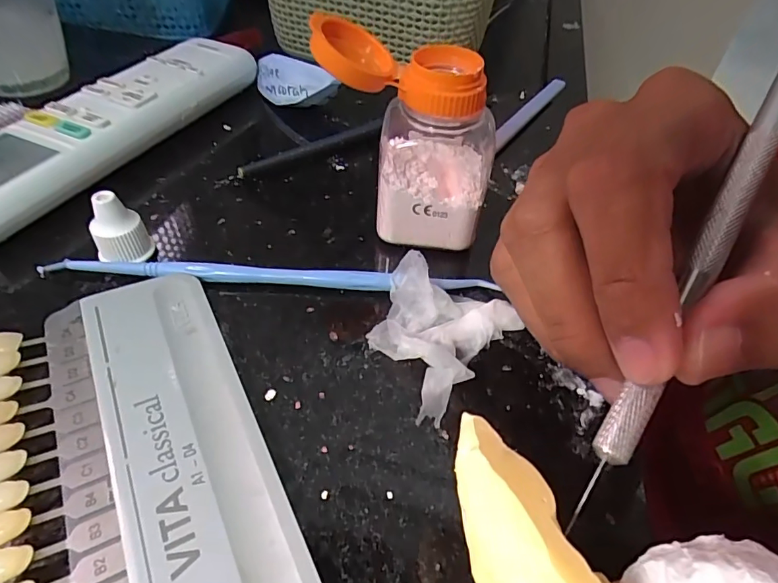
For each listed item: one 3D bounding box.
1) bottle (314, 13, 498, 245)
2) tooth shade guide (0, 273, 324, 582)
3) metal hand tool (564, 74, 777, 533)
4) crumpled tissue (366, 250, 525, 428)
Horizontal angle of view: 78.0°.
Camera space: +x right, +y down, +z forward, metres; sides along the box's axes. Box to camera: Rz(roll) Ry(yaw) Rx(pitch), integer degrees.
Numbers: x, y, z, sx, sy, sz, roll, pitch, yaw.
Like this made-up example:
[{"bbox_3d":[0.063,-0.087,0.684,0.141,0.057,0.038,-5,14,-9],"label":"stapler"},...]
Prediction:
[{"bbox_3d":[0.006,-0.055,0.181,0.064,0.074,0.031,9,47,3],"label":"bottle"},{"bbox_3d":[-0.064,0.053,0.122,0.066,0.009,0.143,-20,52,-22],"label":"tooth shade guide"},{"bbox_3d":[0.074,-0.006,0.114,0.007,0.007,0.129,28,79,20],"label":"metal hand tool"},{"bbox_3d":[0.014,0.010,0.164,0.046,0.016,0.053,34,53,24],"label":"crumpled tissue"}]

